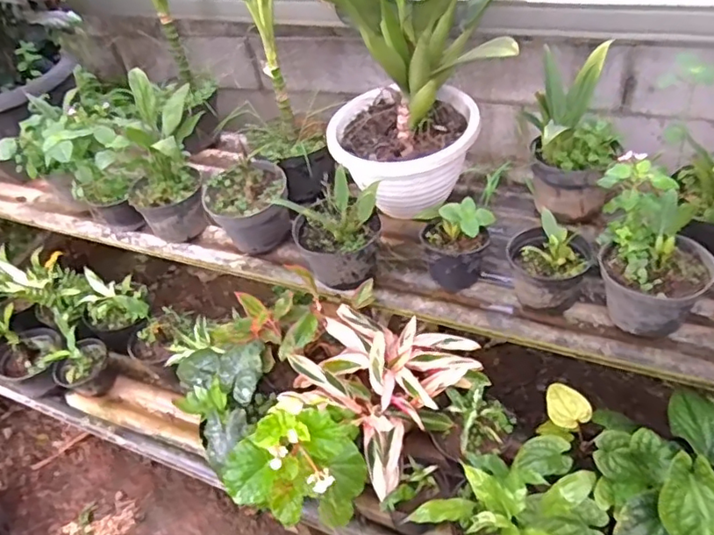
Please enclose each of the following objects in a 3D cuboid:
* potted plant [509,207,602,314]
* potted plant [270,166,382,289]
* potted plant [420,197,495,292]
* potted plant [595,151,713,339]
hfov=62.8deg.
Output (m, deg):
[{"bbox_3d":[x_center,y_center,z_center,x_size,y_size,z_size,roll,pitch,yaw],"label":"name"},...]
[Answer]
[{"bbox_3d":[0.371,0.002,1.116,0.142,0.132,0.136,-34,48,-23],"label":"potted plant"},{"bbox_3d":[-0.041,-0.085,1.218,0.188,0.181,0.166,17,50,27],"label":"potted plant"},{"bbox_3d":[0.196,-0.046,1.160,0.141,0.185,0.111,1,44,13],"label":"potted plant"},{"bbox_3d":[0.510,-0.024,1.013,0.201,0.274,0.176,21,52,29],"label":"potted plant"}]

